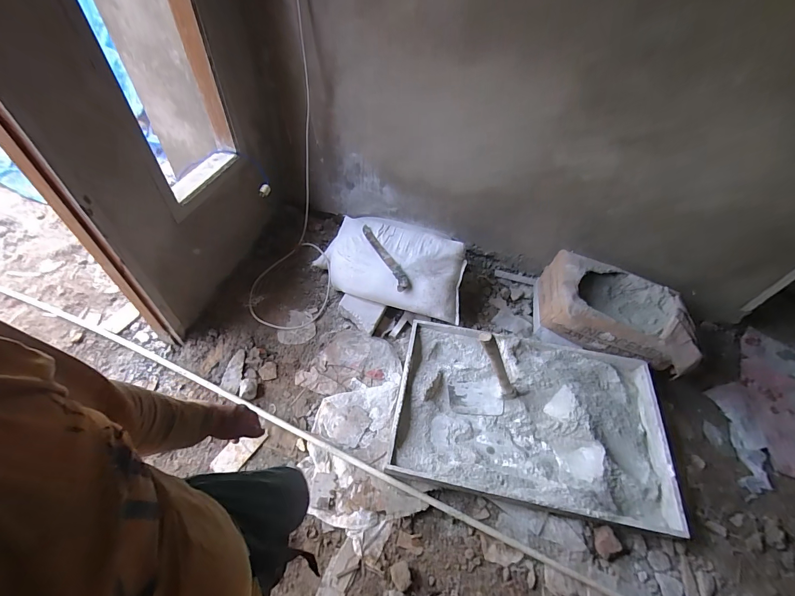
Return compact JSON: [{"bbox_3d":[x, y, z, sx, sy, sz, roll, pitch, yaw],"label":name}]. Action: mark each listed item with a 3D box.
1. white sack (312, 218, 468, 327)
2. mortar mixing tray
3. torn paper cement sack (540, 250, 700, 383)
[{"bbox_3d":[-0.023,-0.182,1.644,0.698,0.203,0.447,15,51,7],"label":"white sack"},{"bbox_3d":[0.493,0.428,1.320,0.981,0.137,0.625,11,48,3],"label":"mortar mixing tray"},{"bbox_3d":[0.923,0.055,1.491,0.577,0.232,0.378,16,52,7],"label":"torn paper cement sack"}]

